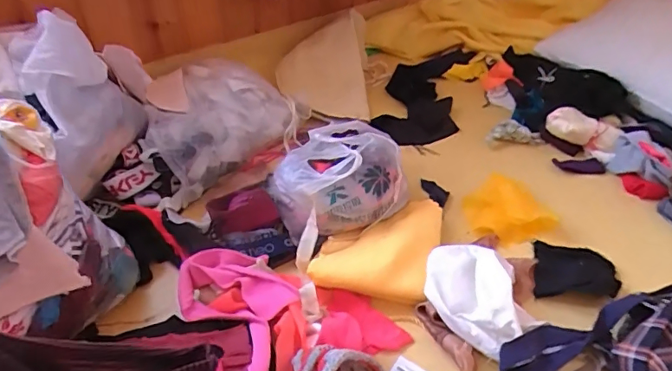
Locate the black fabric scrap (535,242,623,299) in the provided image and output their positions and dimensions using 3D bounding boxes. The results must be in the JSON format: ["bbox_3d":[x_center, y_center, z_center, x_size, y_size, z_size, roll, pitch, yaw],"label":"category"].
[{"bbox_3d":[0.370,0.132,0.768,0.120,0.018,0.103,6,42,5],"label":"black fabric scrap"}]

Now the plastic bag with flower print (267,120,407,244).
[{"bbox_3d":[0.003,-0.026,0.824,0.208,0.117,0.183,-19,46,-21],"label":"plastic bag with flower print"}]

